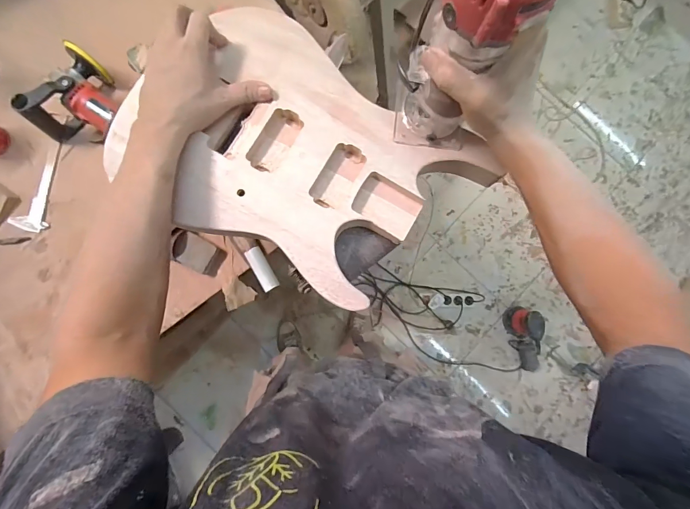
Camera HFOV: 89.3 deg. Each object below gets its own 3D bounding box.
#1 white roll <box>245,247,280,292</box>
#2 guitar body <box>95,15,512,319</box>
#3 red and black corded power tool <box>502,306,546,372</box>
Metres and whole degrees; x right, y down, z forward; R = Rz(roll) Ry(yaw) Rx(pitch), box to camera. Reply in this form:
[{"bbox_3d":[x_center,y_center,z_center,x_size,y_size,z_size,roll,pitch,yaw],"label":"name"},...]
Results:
[{"bbox_3d":[-0.169,0.031,0.714,0.035,0.027,0.091,-28,87,-4],"label":"white roll"},{"bbox_3d":[-0.047,-0.116,0.423,0.361,0.043,0.266,34,88,5],"label":"guitar body"},{"bbox_3d":[0.731,0.342,1.392,0.099,0.162,0.250,-6,85,-3],"label":"red and black corded power tool"}]

